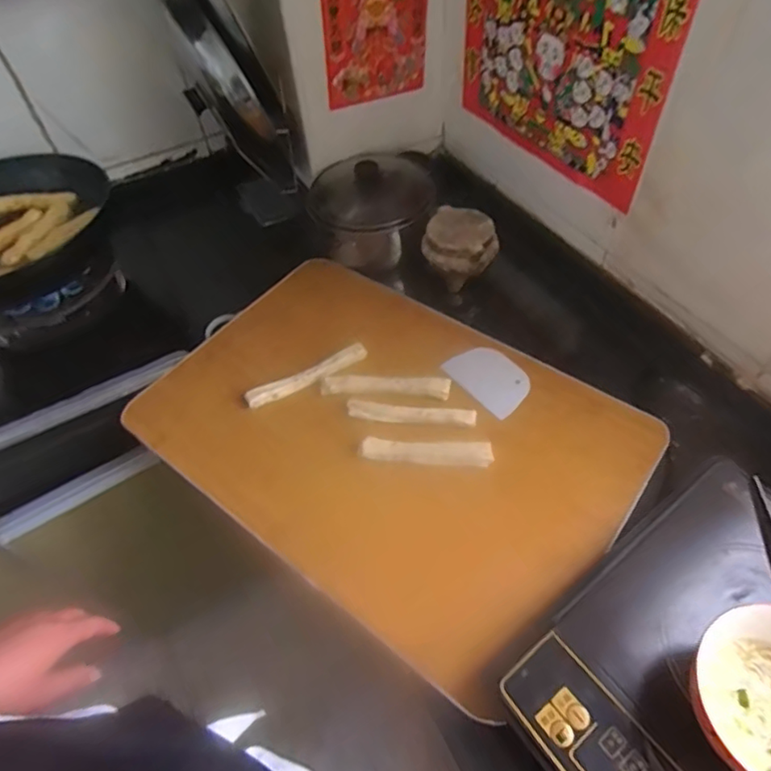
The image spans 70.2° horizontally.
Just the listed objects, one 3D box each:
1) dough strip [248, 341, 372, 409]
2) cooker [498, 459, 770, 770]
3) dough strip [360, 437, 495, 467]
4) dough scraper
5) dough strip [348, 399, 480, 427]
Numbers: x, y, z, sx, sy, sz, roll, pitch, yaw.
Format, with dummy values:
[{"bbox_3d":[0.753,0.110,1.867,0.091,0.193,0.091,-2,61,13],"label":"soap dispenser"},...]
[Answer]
[{"bbox_3d":[-0.102,-0.013,0.728,0.168,0.017,0.024,-24,54,-13],"label":"dough strip"},{"bbox_3d":[0.303,0.246,0.464,0.352,0.041,0.264,-33,56,-19],"label":"cooker"},{"bbox_3d":[0.048,0.077,0.651,0.152,0.014,0.027,3,53,8],"label":"dough strip"},{"bbox_3d":[0.138,-0.010,0.719,0.077,0.006,0.109,-32,56,-12],"label":"dough scraper"},{"bbox_3d":[0.031,0.034,0.681,0.159,0.009,0.020,5,53,10],"label":"dough strip"}]

